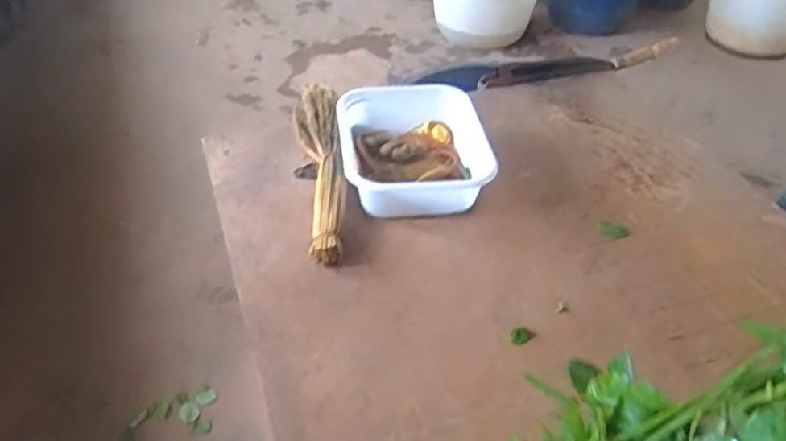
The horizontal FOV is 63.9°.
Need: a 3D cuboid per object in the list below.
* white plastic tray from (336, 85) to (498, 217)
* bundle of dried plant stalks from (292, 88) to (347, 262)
[{"bbox_3d":[0.043,-0.123,1.087,0.256,0.077,0.302,-5,42,-7],"label":"white plastic tray"},{"bbox_3d":[-0.131,-0.111,1.103,0.081,0.044,0.479,-5,42,-6],"label":"bundle of dried plant stalks"}]

